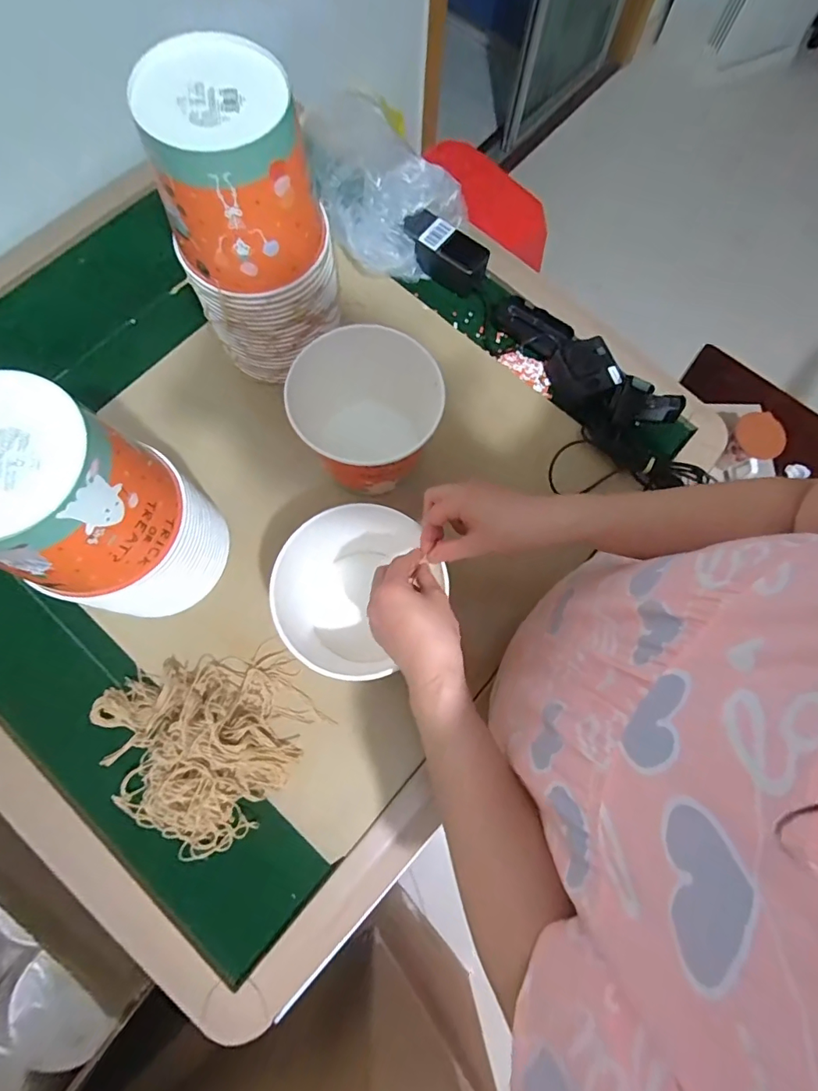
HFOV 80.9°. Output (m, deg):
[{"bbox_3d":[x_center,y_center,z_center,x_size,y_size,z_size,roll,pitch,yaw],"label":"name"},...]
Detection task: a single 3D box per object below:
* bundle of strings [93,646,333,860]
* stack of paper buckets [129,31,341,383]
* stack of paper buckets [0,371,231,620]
[{"bbox_3d":[-0.211,0.211,0.502,0.223,0.055,0.199,-21,77,-8],"label":"bundle of strings"},{"bbox_3d":[-0.160,-0.322,0.508,0.150,0.260,0.136,-16,76,-6],"label":"stack of paper buckets"},{"bbox_3d":[-0.283,-0.026,0.451,0.143,0.257,0.147,32,76,6],"label":"stack of paper buckets"}]

